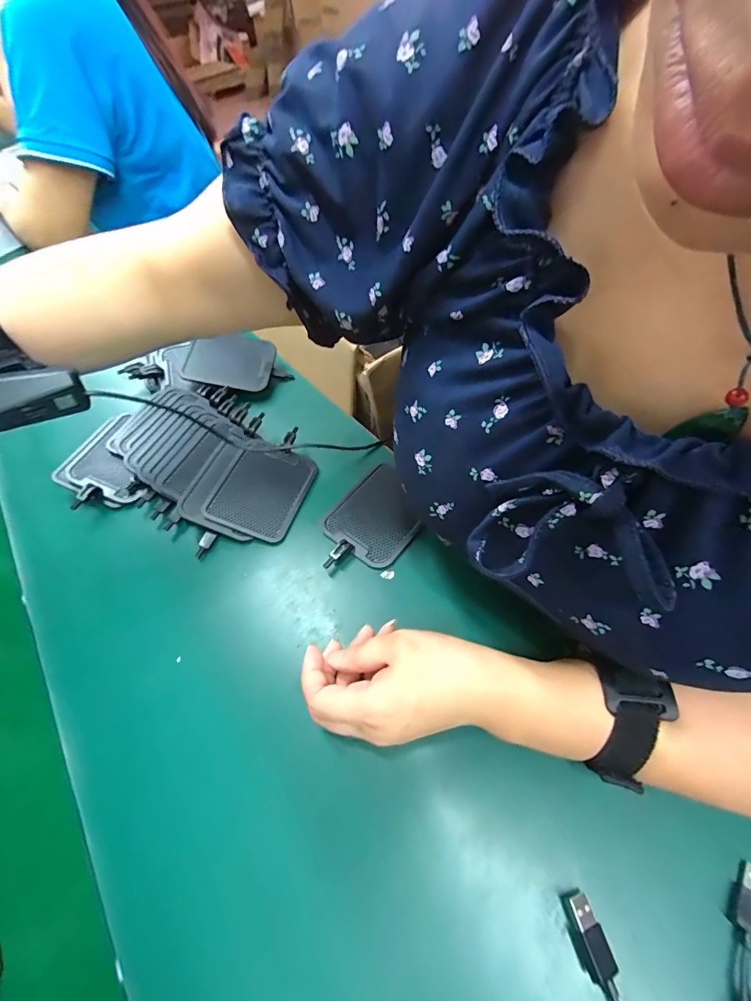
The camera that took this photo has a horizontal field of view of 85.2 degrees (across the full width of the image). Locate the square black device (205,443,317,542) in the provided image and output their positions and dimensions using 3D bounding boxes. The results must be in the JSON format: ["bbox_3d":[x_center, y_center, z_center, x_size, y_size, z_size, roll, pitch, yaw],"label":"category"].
[{"bbox_3d":[-0.108,-0.013,0.394,0.079,0.006,0.099,22,60,0],"label":"square black device"}]

